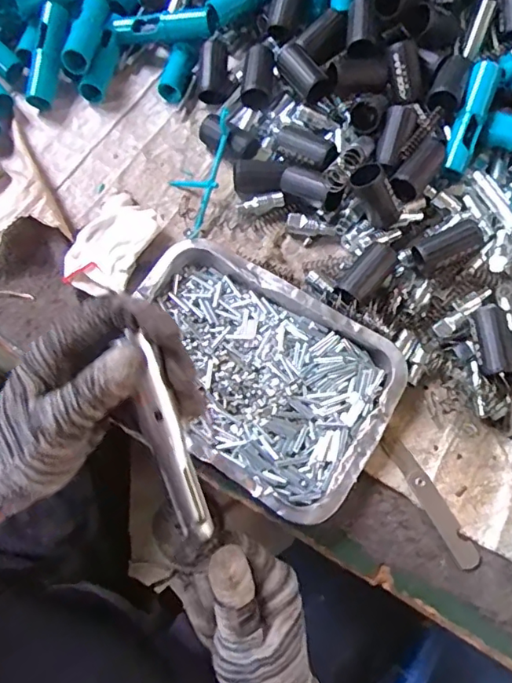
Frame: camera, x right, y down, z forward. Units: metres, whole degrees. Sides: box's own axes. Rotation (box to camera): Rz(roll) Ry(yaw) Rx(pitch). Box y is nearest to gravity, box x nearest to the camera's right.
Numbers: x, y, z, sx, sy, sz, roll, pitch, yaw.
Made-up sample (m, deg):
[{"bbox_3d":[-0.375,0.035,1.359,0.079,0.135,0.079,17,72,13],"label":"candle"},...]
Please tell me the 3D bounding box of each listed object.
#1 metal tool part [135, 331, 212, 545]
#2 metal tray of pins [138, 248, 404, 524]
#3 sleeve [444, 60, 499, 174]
[{"bbox_3d":[-0.048,0.061,0.285,0.018,0.018,0.122,-15,109,-5],"label":"metal tool part"},{"bbox_3d":[-0.007,0.029,0.479,0.256,0.040,0.179,32,72,10],"label":"metal tray of pins"},{"bbox_3d":[0.234,-0.242,0.555,0.028,0.021,0.122,19,94,7],"label":"sleeve"}]

